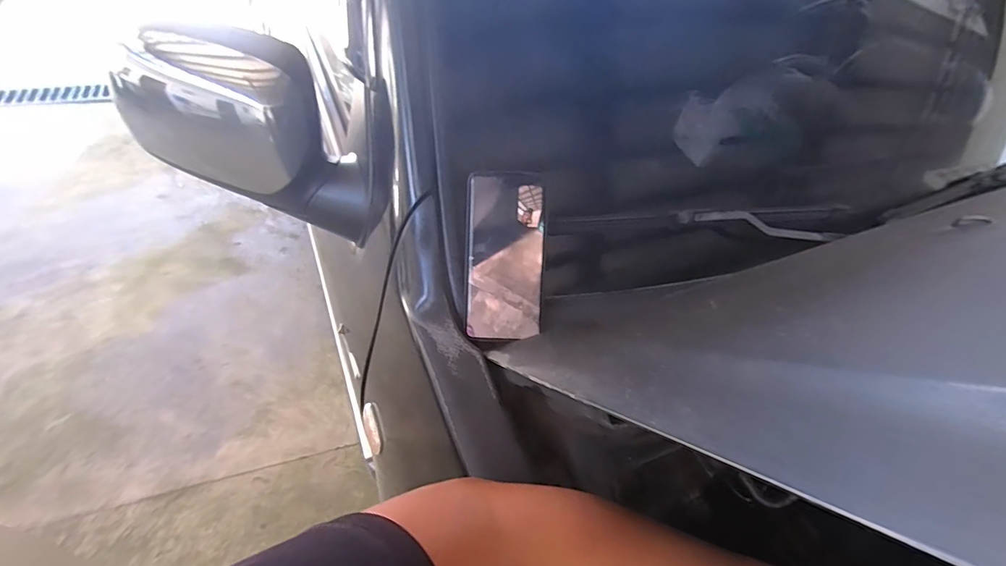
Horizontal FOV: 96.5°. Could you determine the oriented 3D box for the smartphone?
[{"bbox_3d":[0.002,-0.026,0.441,0.073,0.159,0.010,1,3,-5],"label":"smartphone"}]

